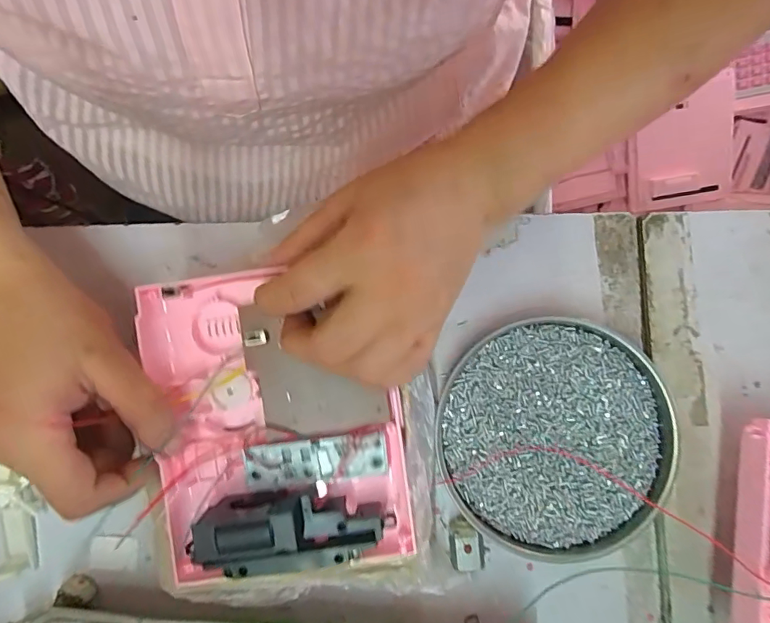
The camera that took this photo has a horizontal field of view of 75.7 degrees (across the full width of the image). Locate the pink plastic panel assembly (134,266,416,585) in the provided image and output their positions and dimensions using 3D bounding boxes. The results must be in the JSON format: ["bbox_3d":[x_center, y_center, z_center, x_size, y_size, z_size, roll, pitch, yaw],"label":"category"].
[{"bbox_3d":[-0.059,0.058,0.267,0.130,0.036,0.157,-9,79,-1],"label":"pink plastic panel assembly"}]

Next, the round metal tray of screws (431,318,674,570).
[{"bbox_3d":[0.099,0.074,0.294,0.133,0.019,0.132,0,84,1],"label":"round metal tray of screws"}]

